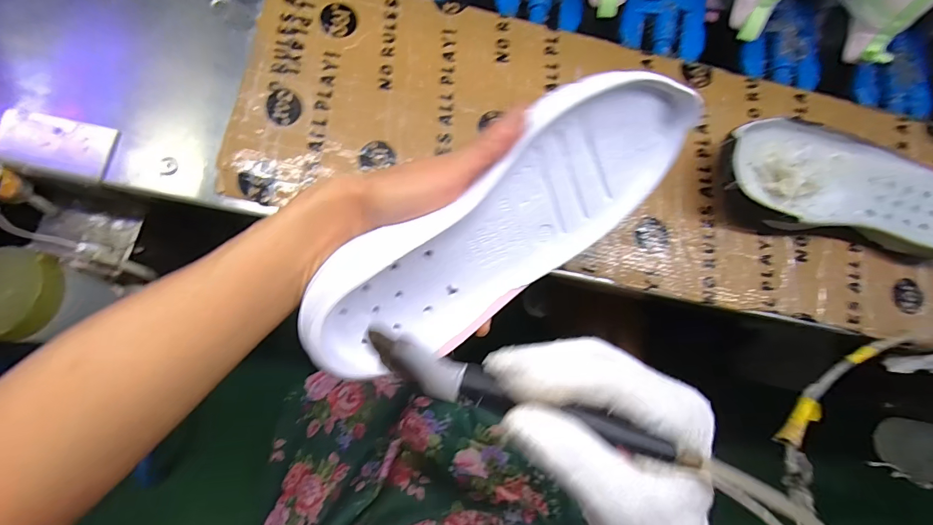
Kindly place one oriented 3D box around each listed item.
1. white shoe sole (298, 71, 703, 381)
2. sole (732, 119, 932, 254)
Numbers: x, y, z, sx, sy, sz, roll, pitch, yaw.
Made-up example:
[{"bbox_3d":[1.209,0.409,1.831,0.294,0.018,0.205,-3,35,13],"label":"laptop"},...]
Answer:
[{"bbox_3d":[0.025,-0.023,0.253,0.263,0.045,0.104,-33,125,-3],"label":"white shoe sole"},{"bbox_3d":[0.327,-0.063,0.348,0.249,0.043,0.088,11,83,-5],"label":"sole"}]

